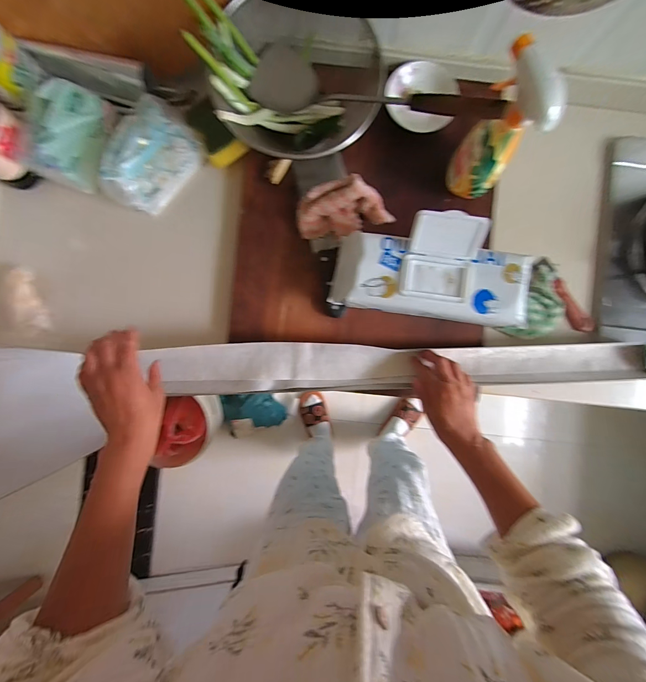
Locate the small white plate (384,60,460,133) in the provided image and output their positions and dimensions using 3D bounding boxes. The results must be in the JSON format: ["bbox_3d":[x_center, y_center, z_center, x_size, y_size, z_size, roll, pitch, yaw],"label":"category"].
[{"bbox_3d":[0.165,-0.396,0.517,0.122,0.031,0.098,0,90,-2],"label":"small white plate"}]

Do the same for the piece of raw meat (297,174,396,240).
[{"bbox_3d":[0.036,-0.211,0.502,0.151,0.058,0.072,-4,90,-2],"label":"piece of raw meat"}]

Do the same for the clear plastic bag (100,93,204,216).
[{"bbox_3d":[-0.275,-0.288,0.500,0.086,0.080,0.166,39,89,-1],"label":"clear plastic bag"}]

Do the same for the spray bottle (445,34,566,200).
[{"bbox_3d":[0.238,-0.279,0.425,0.061,0.175,0.101,-6,90,-2],"label":"spray bottle"}]

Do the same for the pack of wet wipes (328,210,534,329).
[{"bbox_3d":[0.171,-0.104,0.463,0.302,0.071,0.135,7,90,-2],"label":"pack of wet wipes"}]

